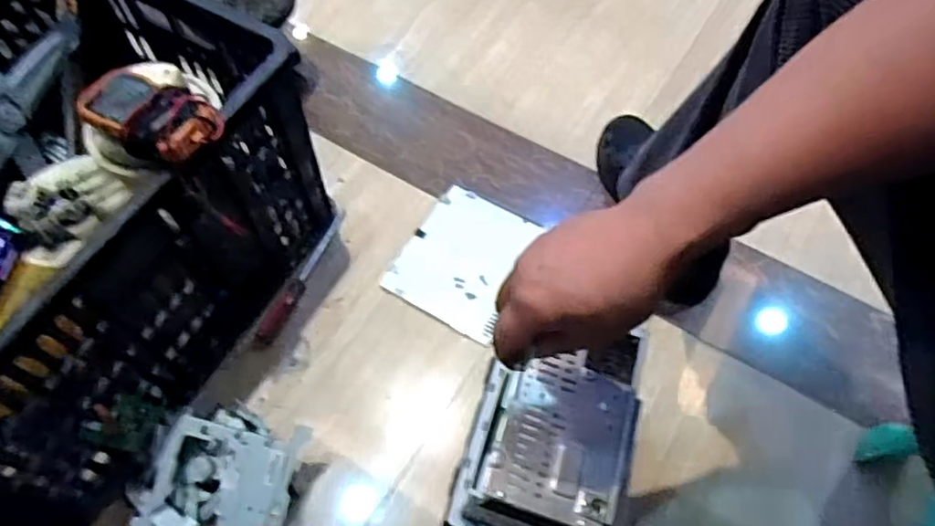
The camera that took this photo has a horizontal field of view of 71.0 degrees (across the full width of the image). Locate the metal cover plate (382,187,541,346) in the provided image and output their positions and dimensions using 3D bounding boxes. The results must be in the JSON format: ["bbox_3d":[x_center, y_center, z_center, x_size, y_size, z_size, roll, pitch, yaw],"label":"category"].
[{"bbox_3d":[-0.005,-0.008,0.822,0.149,0.013,0.177,26,65,13],"label":"metal cover plate"}]

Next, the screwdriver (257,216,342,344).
[{"bbox_3d":[-0.205,0.015,0.804,0.025,0.020,0.191,18,63,9],"label":"screwdriver"}]

